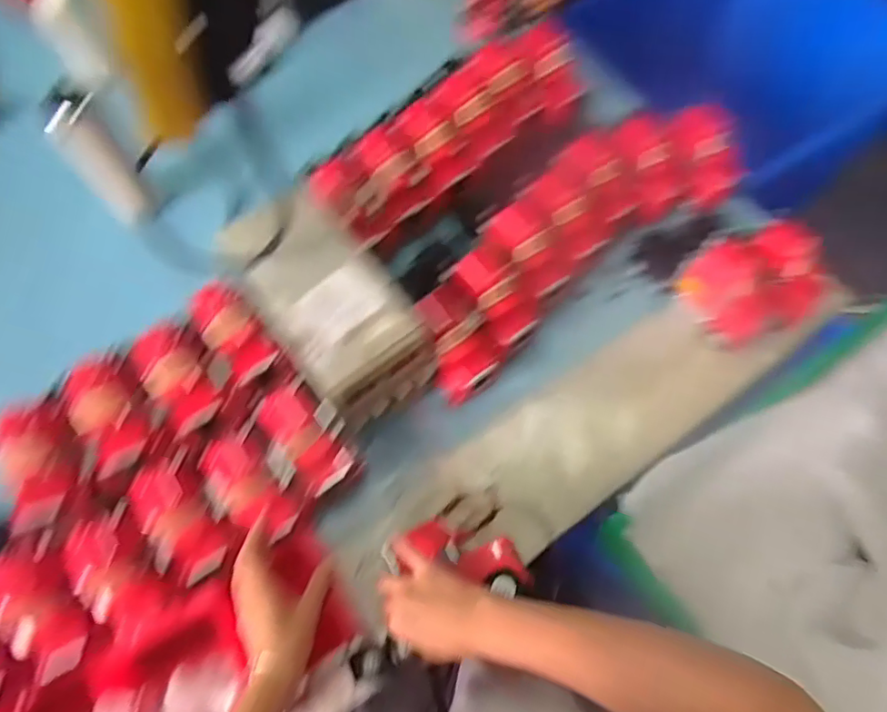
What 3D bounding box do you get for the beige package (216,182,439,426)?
[{"bbox_3d":[-0.136,-0.064,0.656,0.146,0.105,0.257,-39,74,-11],"label":"beige package"}]

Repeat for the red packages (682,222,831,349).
[{"bbox_3d":[0.402,-0.091,0.713,0.171,0.084,0.122,-27,72,-7],"label":"red packages"}]

